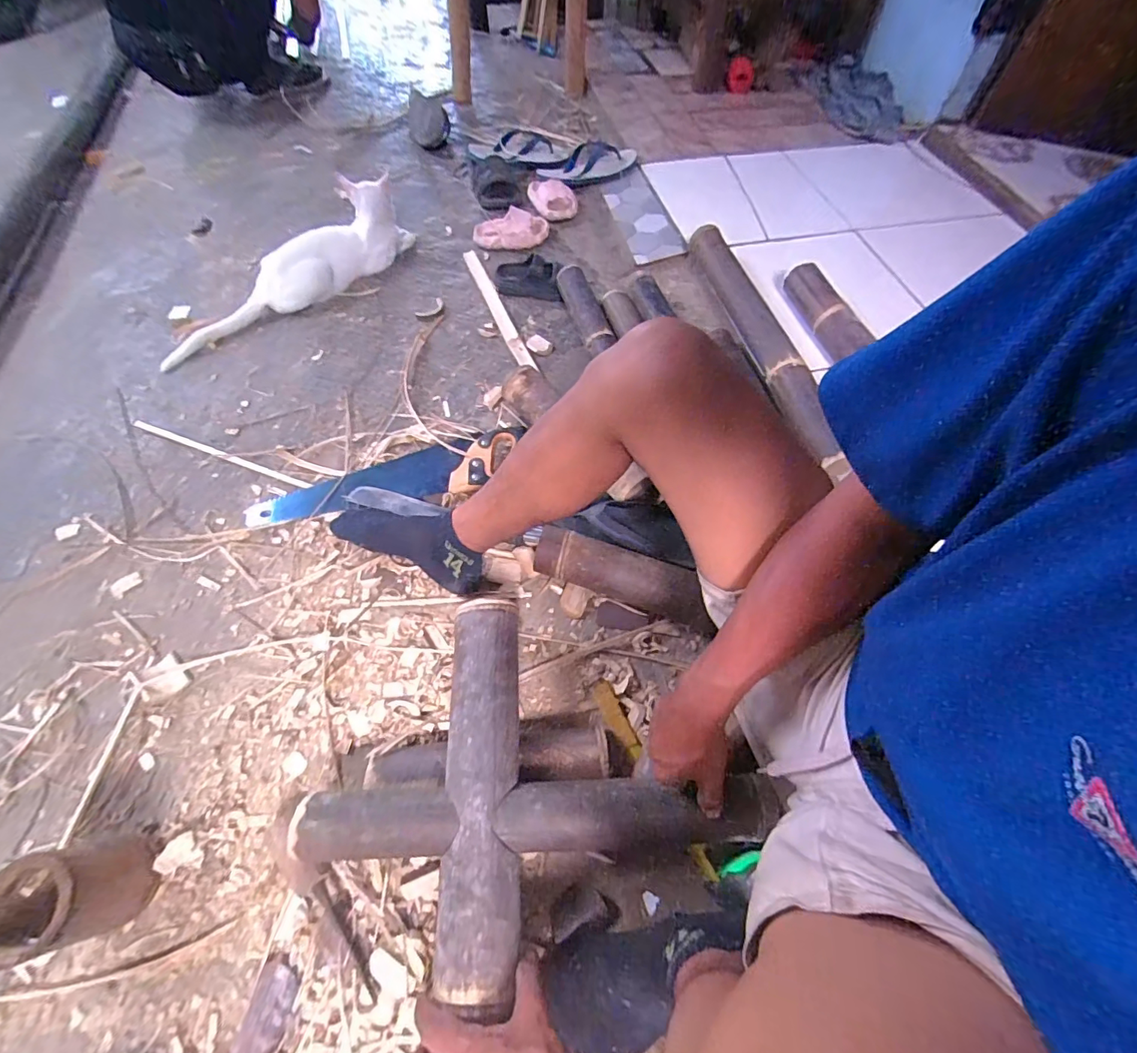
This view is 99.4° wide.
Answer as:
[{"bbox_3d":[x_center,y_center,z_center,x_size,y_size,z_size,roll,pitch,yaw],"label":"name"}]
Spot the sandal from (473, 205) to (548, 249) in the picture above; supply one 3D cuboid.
[{"bbox_3d":[-0.135,-0.697,1.128,0.172,0.069,0.058,-6,60,-6],"label":"sandal"}]

